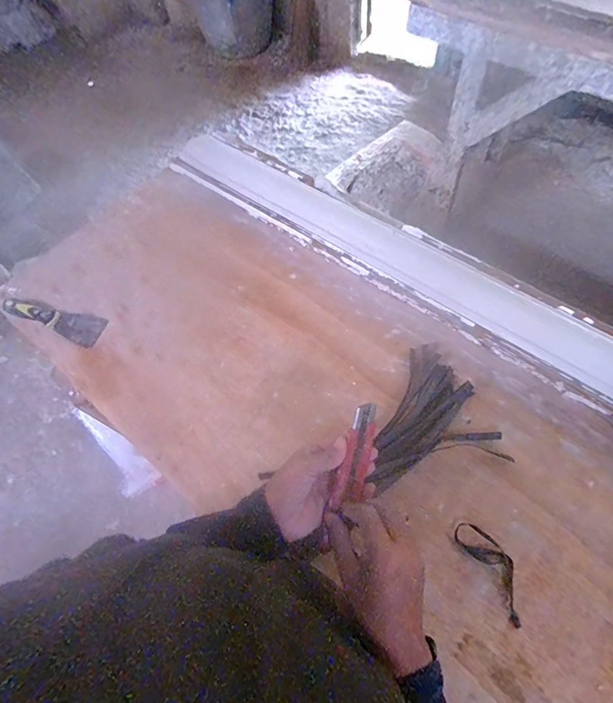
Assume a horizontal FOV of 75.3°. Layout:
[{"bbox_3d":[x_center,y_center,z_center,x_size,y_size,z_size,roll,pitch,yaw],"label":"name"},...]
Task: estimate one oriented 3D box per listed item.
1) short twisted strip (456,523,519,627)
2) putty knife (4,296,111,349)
[{"bbox_3d":[0.231,0.265,0.486,0.041,0.007,0.116,-27,63,-12],"label":"short twisted strip"},{"bbox_3d":[-0.444,-0.063,0.701,0.180,0.023,0.059,19,64,13],"label":"putty knife"}]

